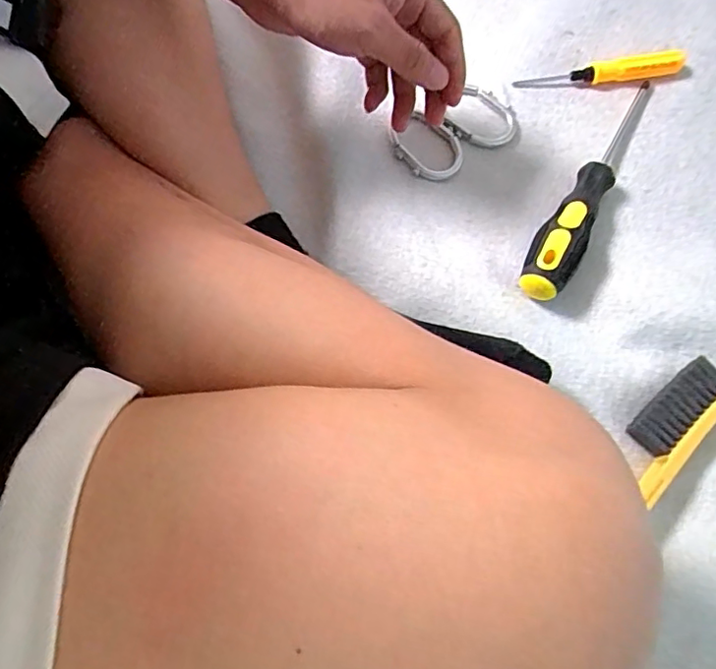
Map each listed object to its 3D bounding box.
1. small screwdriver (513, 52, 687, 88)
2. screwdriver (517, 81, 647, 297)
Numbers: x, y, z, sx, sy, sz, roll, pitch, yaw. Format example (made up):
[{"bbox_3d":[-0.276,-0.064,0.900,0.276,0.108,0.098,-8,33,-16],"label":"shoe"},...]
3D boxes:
[{"bbox_3d":[0.188,-0.202,0.436,0.130,0.014,0.014,-6,74,-5],"label":"small screwdriver"},{"bbox_3d":[0.163,-0.109,0.394,0.030,0.026,0.201,29,71,8],"label":"screwdriver"}]

